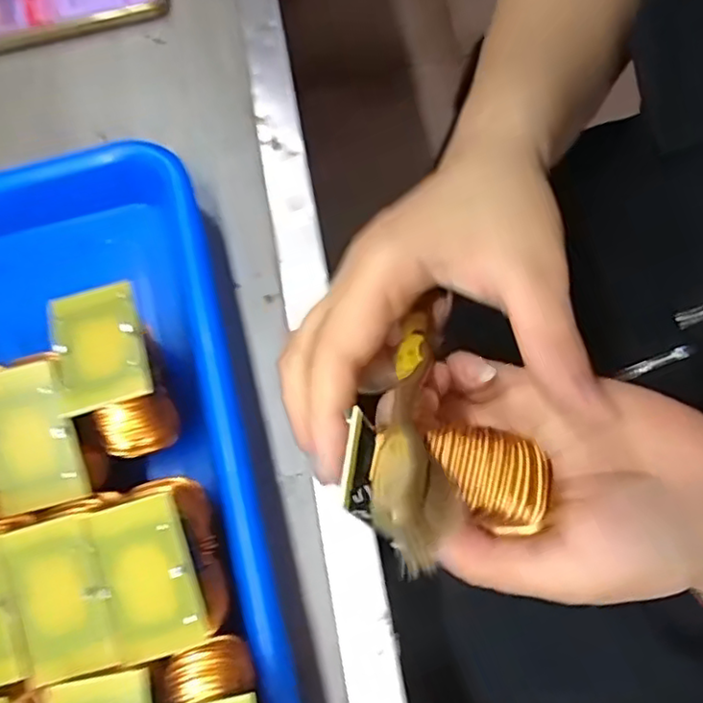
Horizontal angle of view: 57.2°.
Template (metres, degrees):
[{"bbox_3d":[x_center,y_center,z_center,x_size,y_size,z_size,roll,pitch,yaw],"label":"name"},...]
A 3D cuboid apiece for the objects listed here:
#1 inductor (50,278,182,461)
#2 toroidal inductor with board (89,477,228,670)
[{"bbox_3d":[-0.086,0.010,0.254,0.033,0.059,0.062,-21,75,-4],"label":"inductor"},{"bbox_3d":[-0.065,0.073,0.225,0.035,0.037,0.057,-18,74,-3],"label":"toroidal inductor with board"}]

